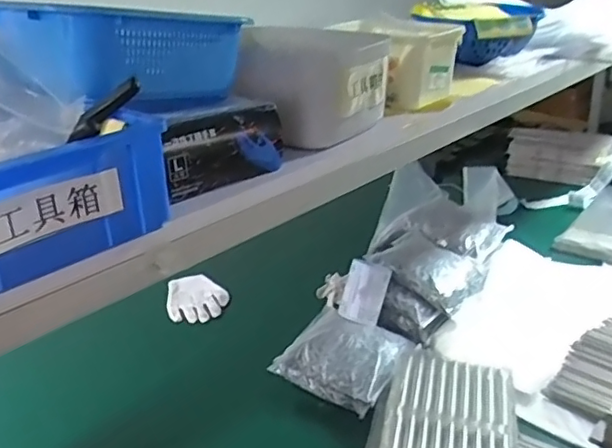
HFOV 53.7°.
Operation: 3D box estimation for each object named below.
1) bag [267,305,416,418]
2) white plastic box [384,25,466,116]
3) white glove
[{"bbox_3d":[0.069,0.227,1.019,0.203,0.088,0.165,16,32,34],"label":"bag"},{"bbox_3d":[0.153,-0.204,0.775,0.054,0.094,0.124,19,34,38],"label":"white plastic box"},{"bbox_3d":[-0.227,0.157,1.274,0.124,0.034,0.151,-6,26,-6],"label":"white glove"}]

